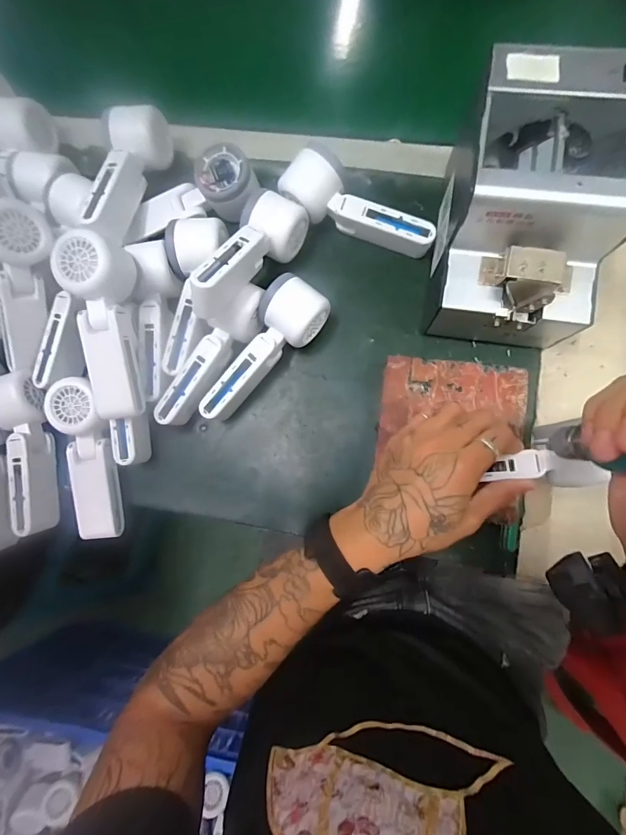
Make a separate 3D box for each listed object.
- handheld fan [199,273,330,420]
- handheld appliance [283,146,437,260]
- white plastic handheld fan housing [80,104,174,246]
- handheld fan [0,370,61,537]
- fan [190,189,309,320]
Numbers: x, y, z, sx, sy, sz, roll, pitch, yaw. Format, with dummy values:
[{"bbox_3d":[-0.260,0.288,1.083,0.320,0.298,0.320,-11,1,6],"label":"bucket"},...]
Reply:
[{"bbox_3d":[-0.053,-0.066,0.402,0.056,0.054,0.163,39,88,8],"label":"handheld fan"},{"bbox_3d":[0.044,-0.208,0.403,0.158,0.055,0.052,35,88,8],"label":"handheld appliance"},{"bbox_3d":[-0.195,-0.244,0.400,0.054,0.053,0.165,9,72,6],"label":"white plastic handheld fan housing"},{"bbox_3d":[-0.298,0.037,0.402,0.054,0.048,0.165,-6,97,5],"label":"handheld fan"},{"bbox_3d":[-0.067,-0.157,0.380,0.055,0.047,0.158,28,60,8],"label":"fan"}]

